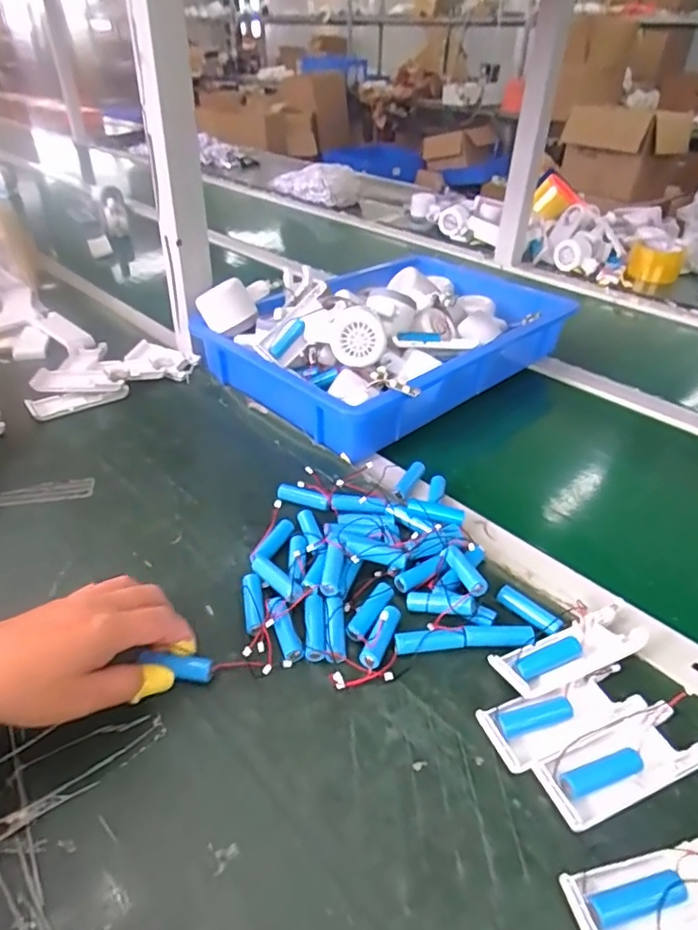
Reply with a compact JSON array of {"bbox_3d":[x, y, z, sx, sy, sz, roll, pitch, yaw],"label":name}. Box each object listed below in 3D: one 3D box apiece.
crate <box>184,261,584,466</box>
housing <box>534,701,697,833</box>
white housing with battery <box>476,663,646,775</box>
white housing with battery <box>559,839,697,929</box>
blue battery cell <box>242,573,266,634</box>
[{"bbox_3d":[0.058,-0.175,0.726,0.289,0.117,0.419,32,46,33],"label":"crate"},{"bbox_3d":[0.163,0.177,0.342,0.102,0.011,0.041,-13,40,-19],"label":"housing"},{"bbox_3d":[0.136,0.159,0.363,0.104,0.013,0.037,-11,39,-17],"label":"white housing with battery"},{"bbox_3d":[0.163,0.216,0.286,0.103,0.014,0.039,-7,38,-12],"label":"white housing with battery"},{"bbox_3d":[-0.071,0.105,0.424,0.014,0.015,0.048,-6,38,-11],"label":"blue battery cell"}]

